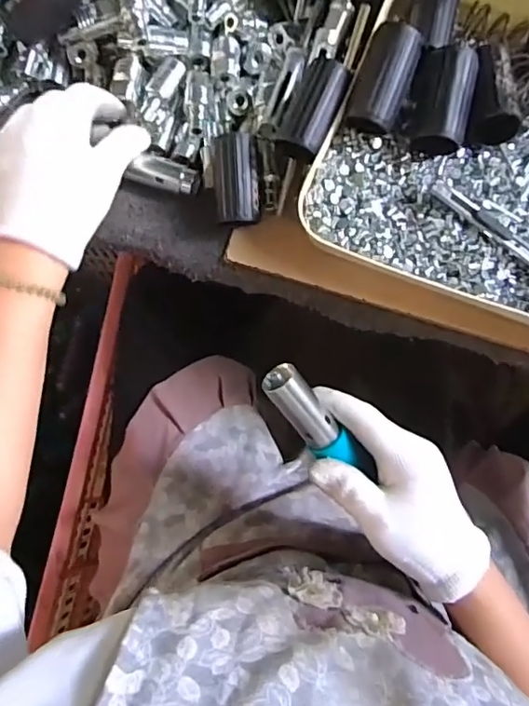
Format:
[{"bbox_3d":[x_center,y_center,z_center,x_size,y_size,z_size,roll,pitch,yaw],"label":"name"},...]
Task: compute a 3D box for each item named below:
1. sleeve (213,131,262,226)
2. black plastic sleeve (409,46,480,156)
[{"bbox_3d":[-0.020,-0.126,0.393,0.032,0.030,0.060,-3,97,-5],"label":"sleeve"},{"bbox_3d":[0.121,-0.168,0.365,0.037,0.033,0.068,9,92,11],"label":"black plastic sleeve"}]

